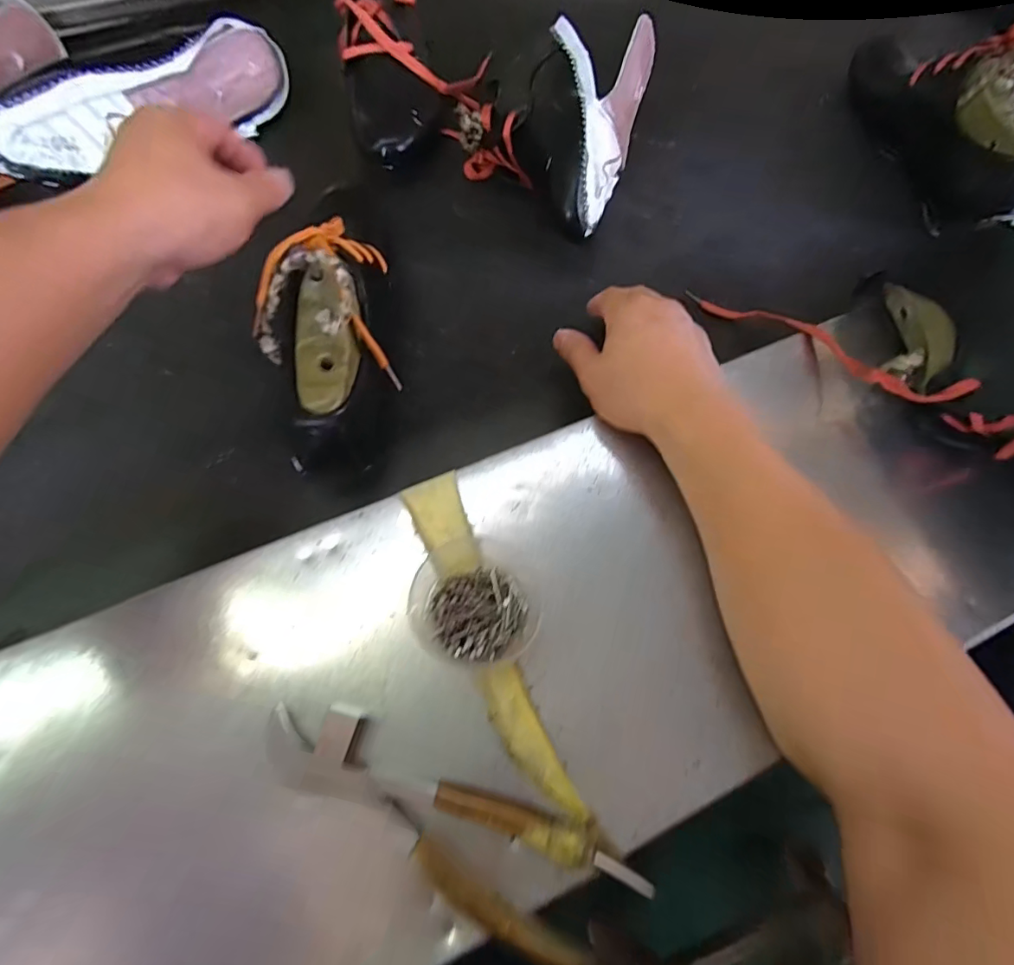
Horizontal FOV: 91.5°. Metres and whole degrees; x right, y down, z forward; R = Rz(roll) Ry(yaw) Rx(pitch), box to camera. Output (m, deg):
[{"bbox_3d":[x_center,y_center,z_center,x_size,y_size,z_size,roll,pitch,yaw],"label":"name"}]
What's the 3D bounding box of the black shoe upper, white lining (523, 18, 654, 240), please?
[{"bbox_3d":[0.063,-0.325,0.459,0.102,0.085,0.258,17,66,5],"label":"black shoe upper, white lining"}]

